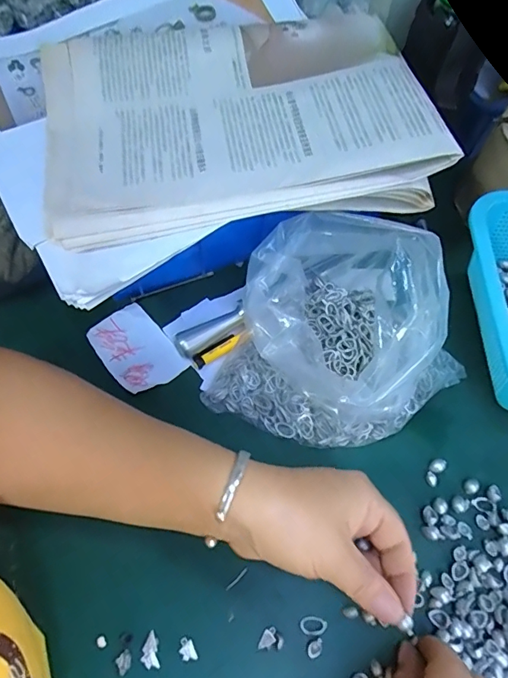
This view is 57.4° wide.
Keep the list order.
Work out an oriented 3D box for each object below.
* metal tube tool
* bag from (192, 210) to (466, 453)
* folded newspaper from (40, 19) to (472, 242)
[{"bbox_3d":[-0.034,-0.006,0.375,0.062,0.016,0.019,-30,68,-17],"label":"metal tube tool"},{"bbox_3d":[0.073,-0.004,0.339,0.179,0.097,0.149,18,63,6],"label":"bag"},{"bbox_3d":[-0.018,-0.174,0.349,0.275,0.037,0.204,-9,63,-8],"label":"folded newspaper"}]

